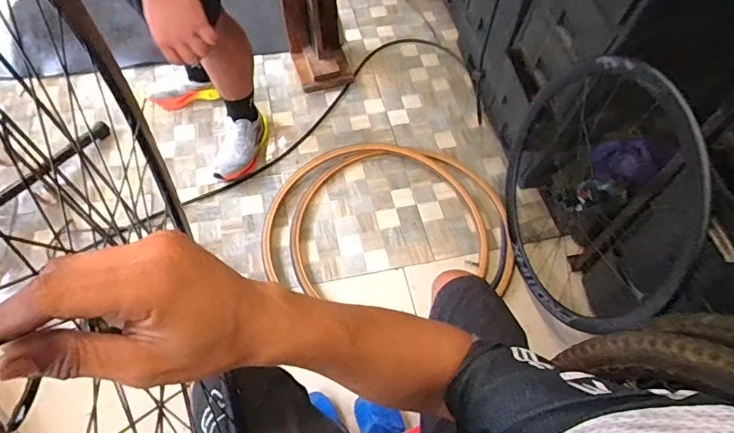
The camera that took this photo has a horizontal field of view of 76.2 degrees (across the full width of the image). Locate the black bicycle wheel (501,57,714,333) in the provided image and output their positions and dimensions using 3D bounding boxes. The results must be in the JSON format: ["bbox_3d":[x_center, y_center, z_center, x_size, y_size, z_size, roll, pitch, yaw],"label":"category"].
[{"bbox_3d":[0.504,-0.082,1.120,0.154,0.610,0.689,-9,60,-7],"label":"black bicycle wheel"}]

